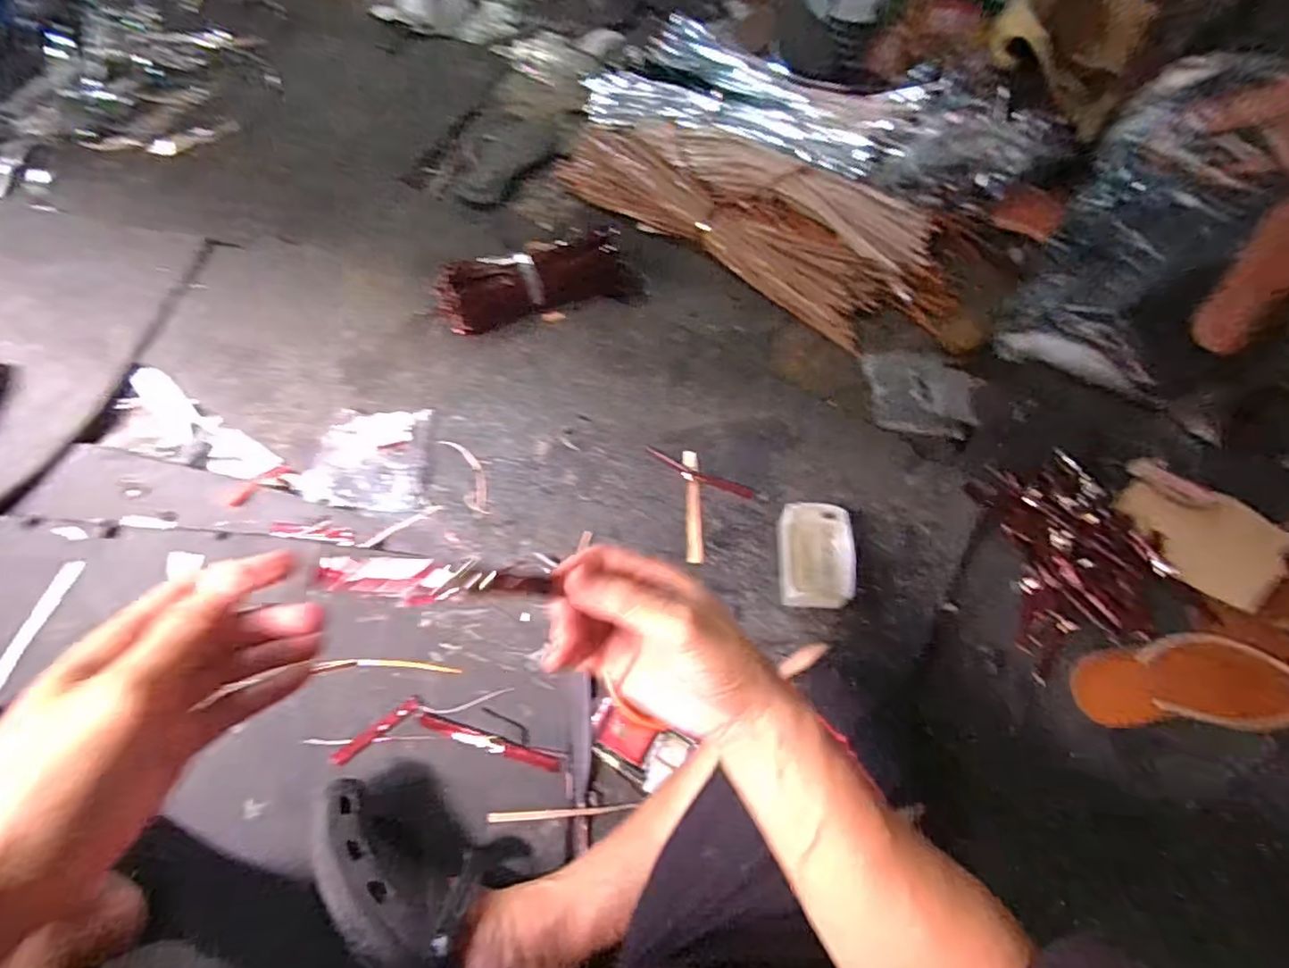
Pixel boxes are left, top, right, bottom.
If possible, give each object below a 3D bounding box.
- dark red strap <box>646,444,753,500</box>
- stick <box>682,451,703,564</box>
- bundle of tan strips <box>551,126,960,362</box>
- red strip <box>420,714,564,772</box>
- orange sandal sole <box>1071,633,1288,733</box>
[{"bbox_3d":[0.064,-0.012,0.721,0.136,0.007,0.019,23,64,9],"label":"dark red strap"},{"bbox_3d":[0.057,0.025,0.704,0.019,0.010,0.137,0,63,-2],"label":"stick"},{"bbox_3d":[0.163,-0.410,0.915,0.615,0.067,0.277,26,65,11],"label":"bundle of tan strips"},{"bbox_3d":[-0.153,0.257,0.602,0.146,0.005,0.015,15,63,5],"label":"red strip"},{"bbox_3d":[0.567,0.204,0.632,0.214,0.043,0.089,-6,61,18],"label":"orange sandal sole"}]

